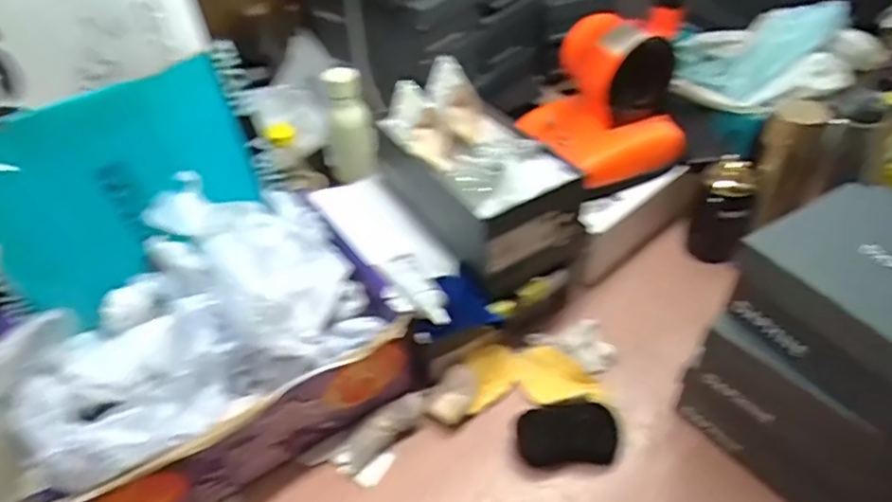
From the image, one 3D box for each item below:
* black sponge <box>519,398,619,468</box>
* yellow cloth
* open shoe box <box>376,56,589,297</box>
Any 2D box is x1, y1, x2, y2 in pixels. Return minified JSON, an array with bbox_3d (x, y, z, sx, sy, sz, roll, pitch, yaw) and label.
[{"bbox_3d":[0.143,0.211,0.734,0.110,0.036,0.075,0,44,3],"label":"black sponge"},{"bbox_3d":[0.110,0.158,0.789,0.172,0.035,0.089,-5,44,-2],"label":"yellow cloth"},{"bbox_3d":[0.034,-0.106,0.839,0.165,0.140,0.302,-26,49,-22],"label":"open shoe box"}]

